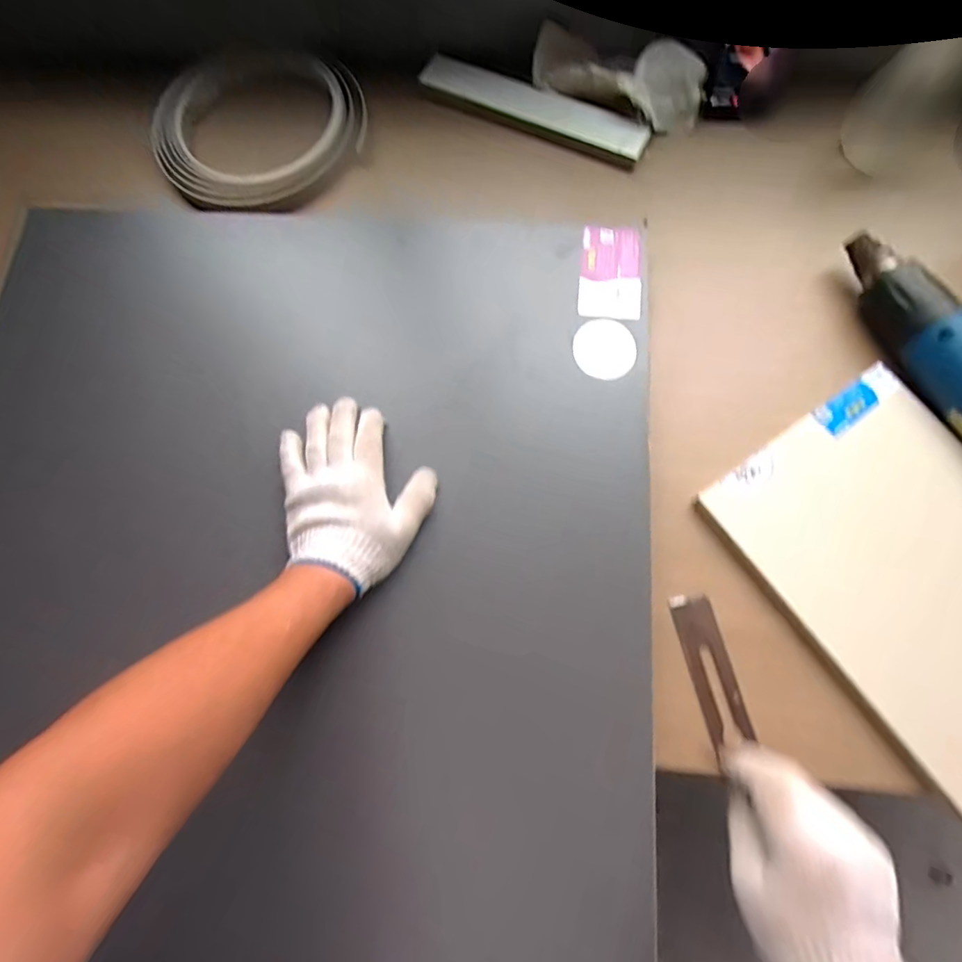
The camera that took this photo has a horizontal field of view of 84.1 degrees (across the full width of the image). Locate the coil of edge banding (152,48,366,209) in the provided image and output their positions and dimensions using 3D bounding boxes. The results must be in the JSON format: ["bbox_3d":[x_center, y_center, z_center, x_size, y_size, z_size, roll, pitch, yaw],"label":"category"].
[{"bbox_3d":[-0.272,-0.438,0.677,0.259,0.042,0.197,-34,92,-3],"label":"coil of edge banding"}]

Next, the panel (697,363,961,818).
[{"bbox_3d":[0.421,0.101,0.487,0.244,0.058,0.390,-34,76,-8],"label":"panel"}]

